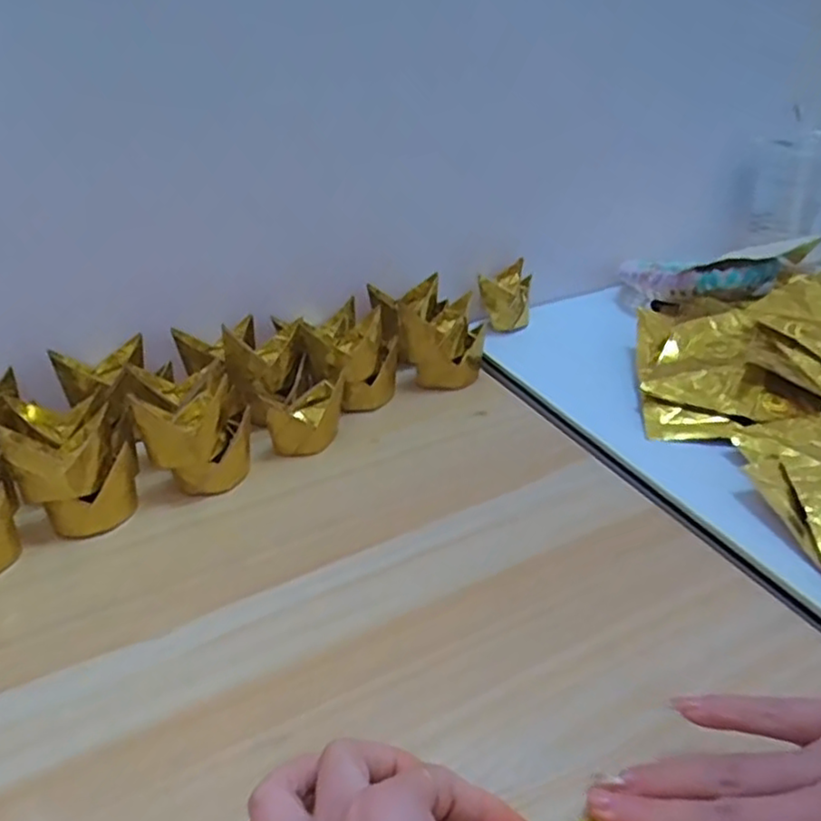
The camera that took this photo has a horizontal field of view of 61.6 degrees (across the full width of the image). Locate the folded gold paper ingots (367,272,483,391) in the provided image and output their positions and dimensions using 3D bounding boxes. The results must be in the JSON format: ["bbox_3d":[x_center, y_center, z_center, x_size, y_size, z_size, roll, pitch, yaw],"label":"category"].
[{"bbox_3d":[0.011,-0.059,0.538,0.058,0.062,0.082,-26,39,-31],"label":"folded gold paper ingots"}]

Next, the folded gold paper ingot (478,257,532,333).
[{"bbox_3d":[0.082,-0.095,0.587,0.038,0.052,0.044,4,34,12],"label":"folded gold paper ingot"}]

